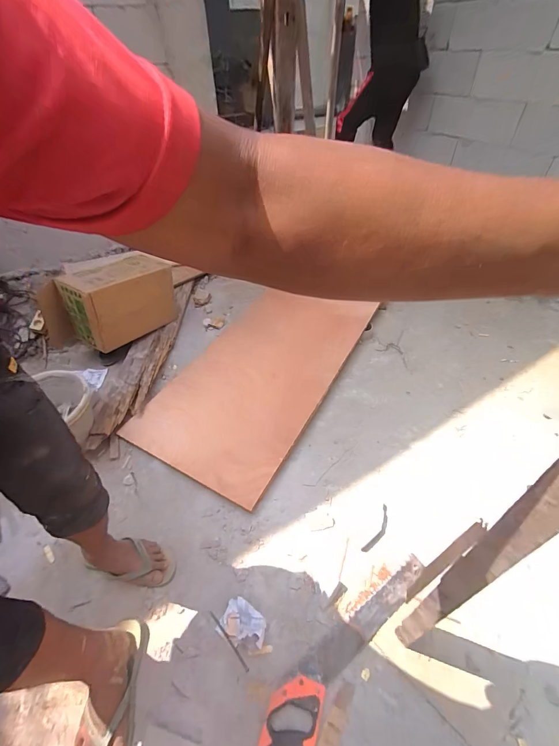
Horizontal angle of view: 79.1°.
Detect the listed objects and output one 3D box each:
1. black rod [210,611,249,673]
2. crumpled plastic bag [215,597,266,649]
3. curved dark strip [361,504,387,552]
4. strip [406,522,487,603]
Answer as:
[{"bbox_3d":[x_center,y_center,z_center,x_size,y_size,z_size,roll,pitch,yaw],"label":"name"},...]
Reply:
[{"bbox_3d":[-0.128,0.673,0.853,0.009,0.004,0.157,-33,53,-27],"label":"black rod"},{"bbox_3d":[-0.090,0.633,0.857,0.123,0.051,0.088,17,49,18],"label":"crumpled plastic bag"},{"bbox_3d":[0.305,0.477,1.035,0.037,0.004,0.169,26,52,25],"label":"curved dark strip"},{"bbox_3d":[0.216,0.249,0.445,0.144,0.012,0.017,-52,52,12],"label":"strip"}]

